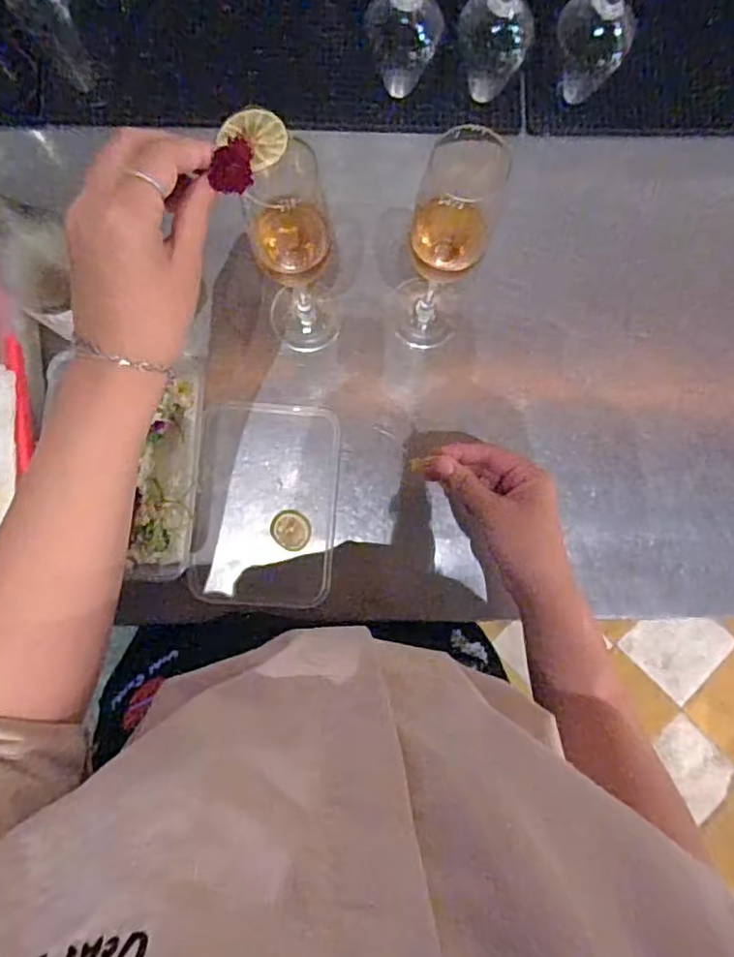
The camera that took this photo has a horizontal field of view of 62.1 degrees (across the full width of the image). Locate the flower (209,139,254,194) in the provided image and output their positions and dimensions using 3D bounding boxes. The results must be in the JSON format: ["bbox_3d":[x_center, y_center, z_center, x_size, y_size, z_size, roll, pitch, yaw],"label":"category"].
[{"bbox_3d":[-0.073,-0.167,0.328,0.021,0.018,0.022,-2,85,-2],"label":"flower"}]

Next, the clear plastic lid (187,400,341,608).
[{"bbox_3d":[-0.090,0.023,0.544,0.123,0.007,0.177,4,85,-2],"label":"clear plastic lid"}]

